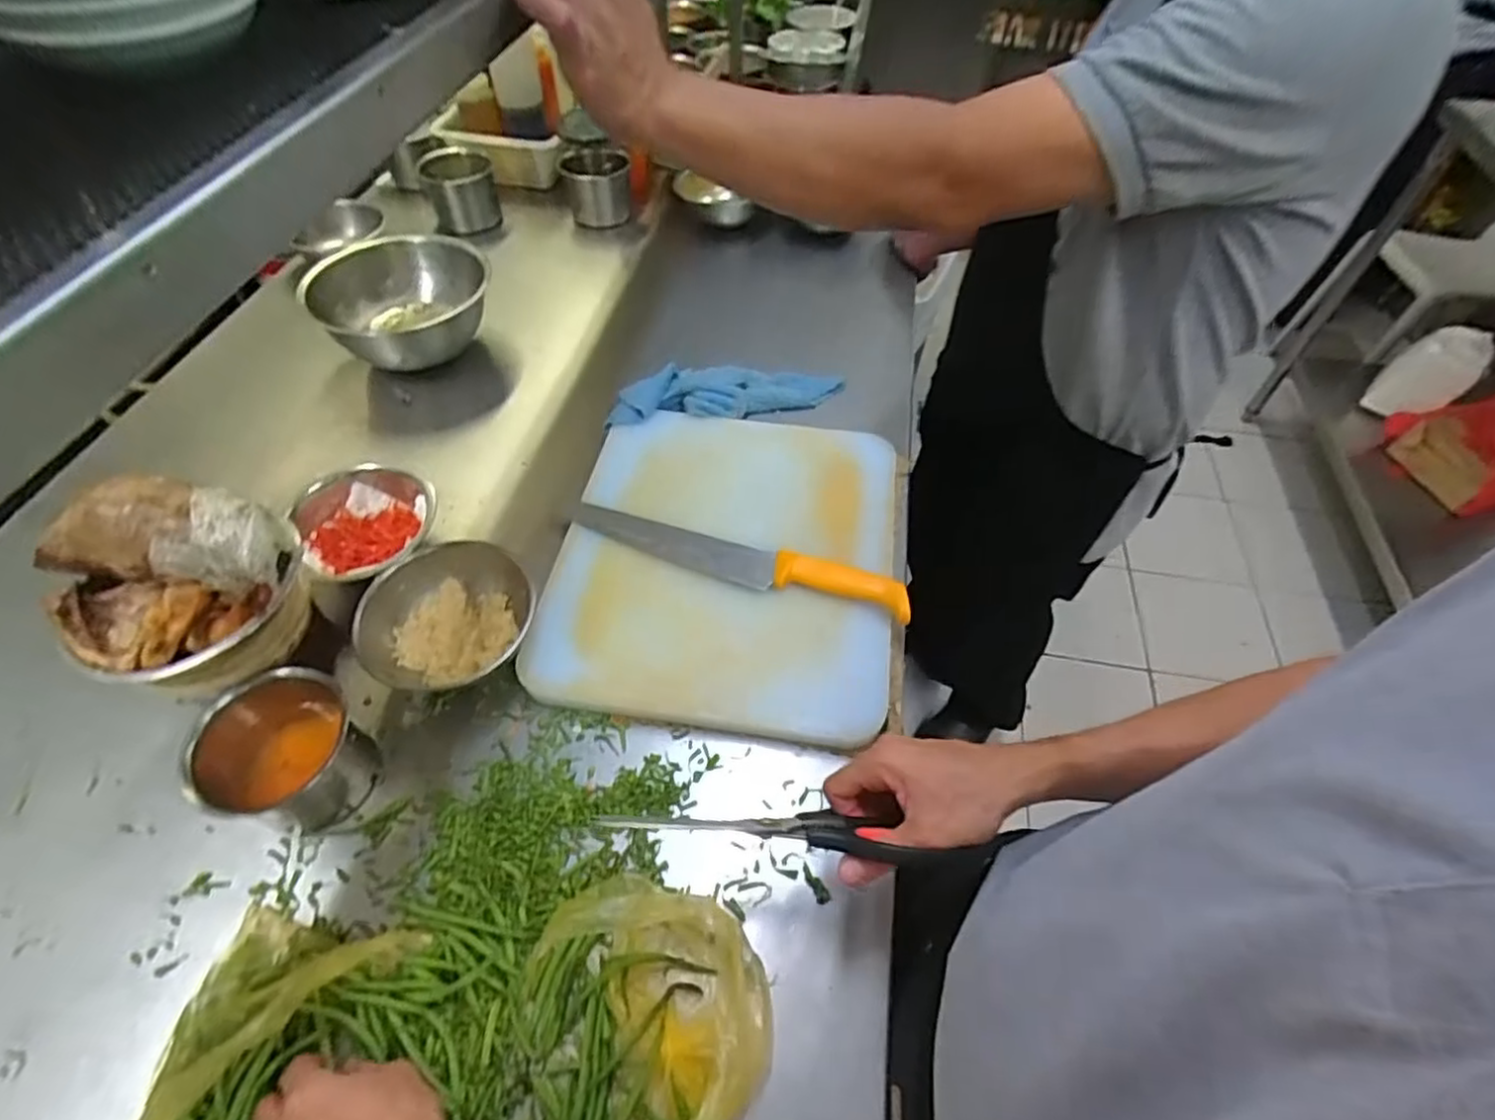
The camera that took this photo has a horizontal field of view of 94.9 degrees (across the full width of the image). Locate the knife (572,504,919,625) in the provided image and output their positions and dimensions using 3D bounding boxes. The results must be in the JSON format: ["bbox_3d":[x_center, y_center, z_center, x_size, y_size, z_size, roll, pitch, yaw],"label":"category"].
[{"bbox_3d":[-0.016,-0.006,0.691,0.359,0.025,0.042,15,54,12],"label":"knife"}]

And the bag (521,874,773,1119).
[{"bbox_3d":[-0.083,0.329,0.462,0.170,0.048,0.202,21,55,16],"label":"bag"}]

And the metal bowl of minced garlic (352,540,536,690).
[{"bbox_3d":[-0.282,0.053,0.653,0.156,0.076,0.126,-13,64,-17],"label":"metal bowl of minced garlic"}]

